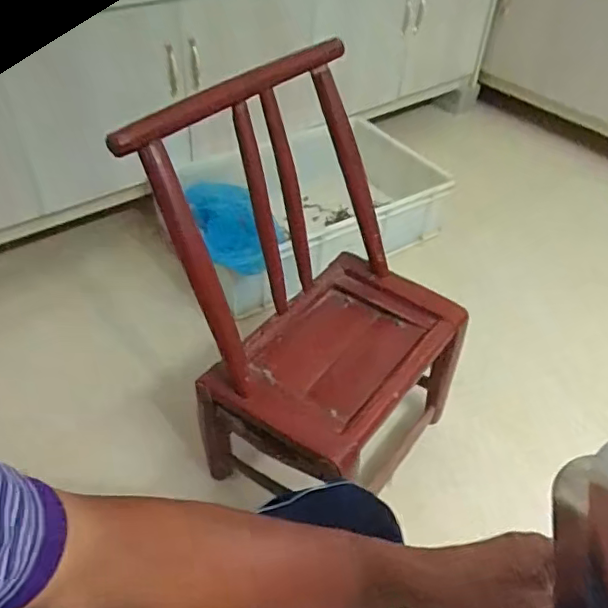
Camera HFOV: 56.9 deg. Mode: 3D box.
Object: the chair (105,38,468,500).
[{"bbox_3d":[0.016,-0.018,0.869,0.388,0.584,0.381,31,50,26],"label":"chair"}]

